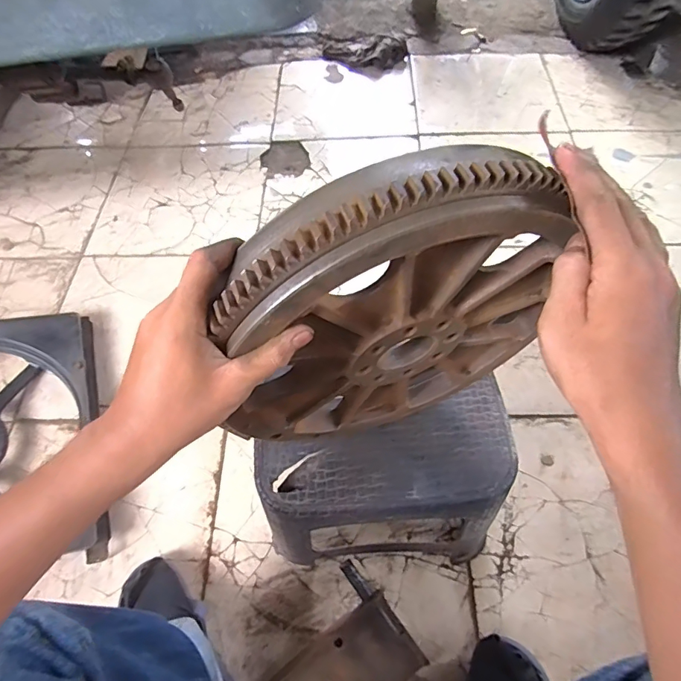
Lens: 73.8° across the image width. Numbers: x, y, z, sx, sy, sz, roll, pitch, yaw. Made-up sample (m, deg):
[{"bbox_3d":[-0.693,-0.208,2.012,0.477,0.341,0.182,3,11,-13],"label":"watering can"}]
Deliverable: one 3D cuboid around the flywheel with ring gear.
[{"bbox_3d":[0.041,-0.007,0.353,0.269,0.301,0.044,-19,60,-7],"label":"flywheel with ring gear"}]

